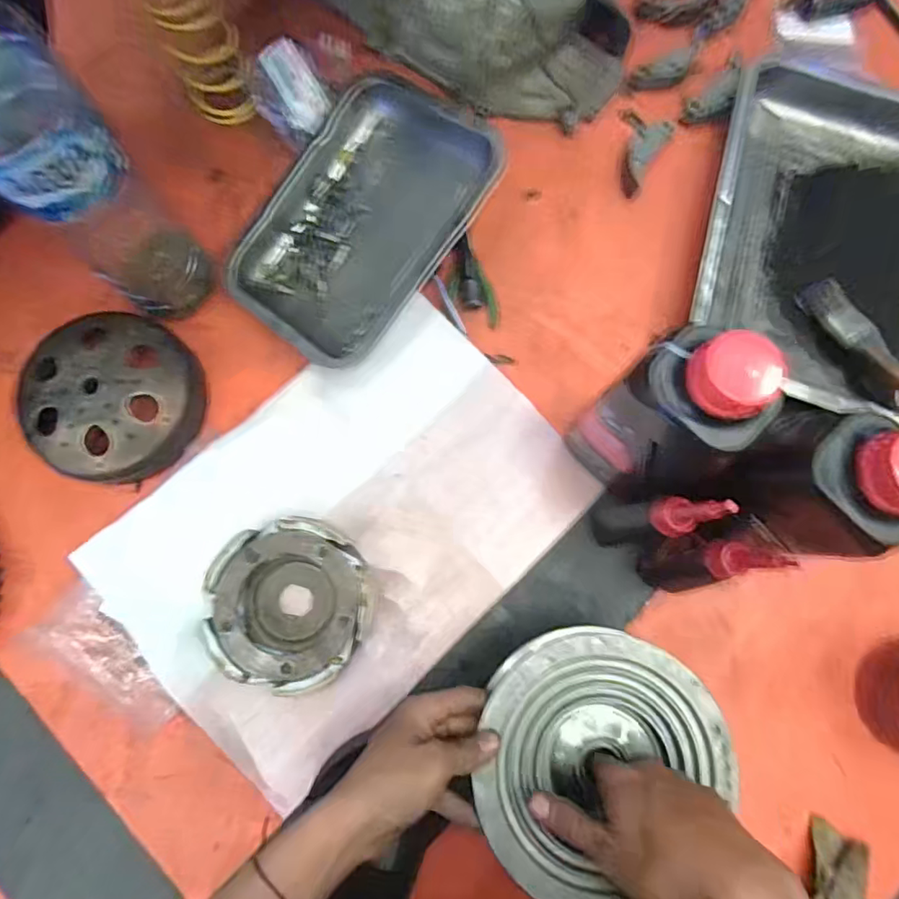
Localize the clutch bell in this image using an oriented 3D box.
[{"bbox_3d":[-0.306,-0.049,0.497,0.144,0.040,0.148,0,80,-1],"label":"clutch bell"}]

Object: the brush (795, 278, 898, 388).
[{"bbox_3d":[0.404,-0.095,0.515,0.045,0.012,0.172,-28,68,-6],"label":"brush"}]

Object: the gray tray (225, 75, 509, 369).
[{"bbox_3d":[-0.083,-0.214,0.516,0.192,0.049,0.261,38,92,14],"label":"gray tray"}]

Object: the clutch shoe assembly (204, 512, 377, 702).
[{"bbox_3d":[-0.137,0.130,0.472,0.136,0.031,0.134,0,80,-1],"label":"clutch shoe assembly"}]

